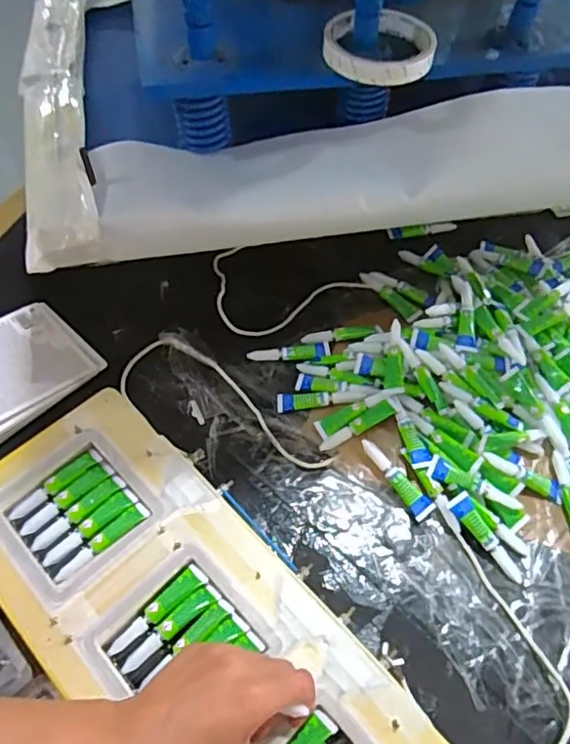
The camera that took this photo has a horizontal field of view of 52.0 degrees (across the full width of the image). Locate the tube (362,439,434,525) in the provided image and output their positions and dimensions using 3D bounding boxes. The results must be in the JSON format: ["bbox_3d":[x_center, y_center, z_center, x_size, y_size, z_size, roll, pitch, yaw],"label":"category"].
[{"bbox_3d":[0.098,0.091,0.509,0.017,0.016,0.079,-32,63,-18],"label":"tube"}]

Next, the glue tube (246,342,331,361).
[{"bbox_3d":[0.005,-0.018,0.589,0.082,0.008,0.018,-5,57,-6],"label":"glue tube"}]

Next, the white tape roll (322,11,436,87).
[{"bbox_3d":[0.076,-0.264,0.476,0.088,0.019,0.084,1,57,-2],"label":"white tape roll"}]

